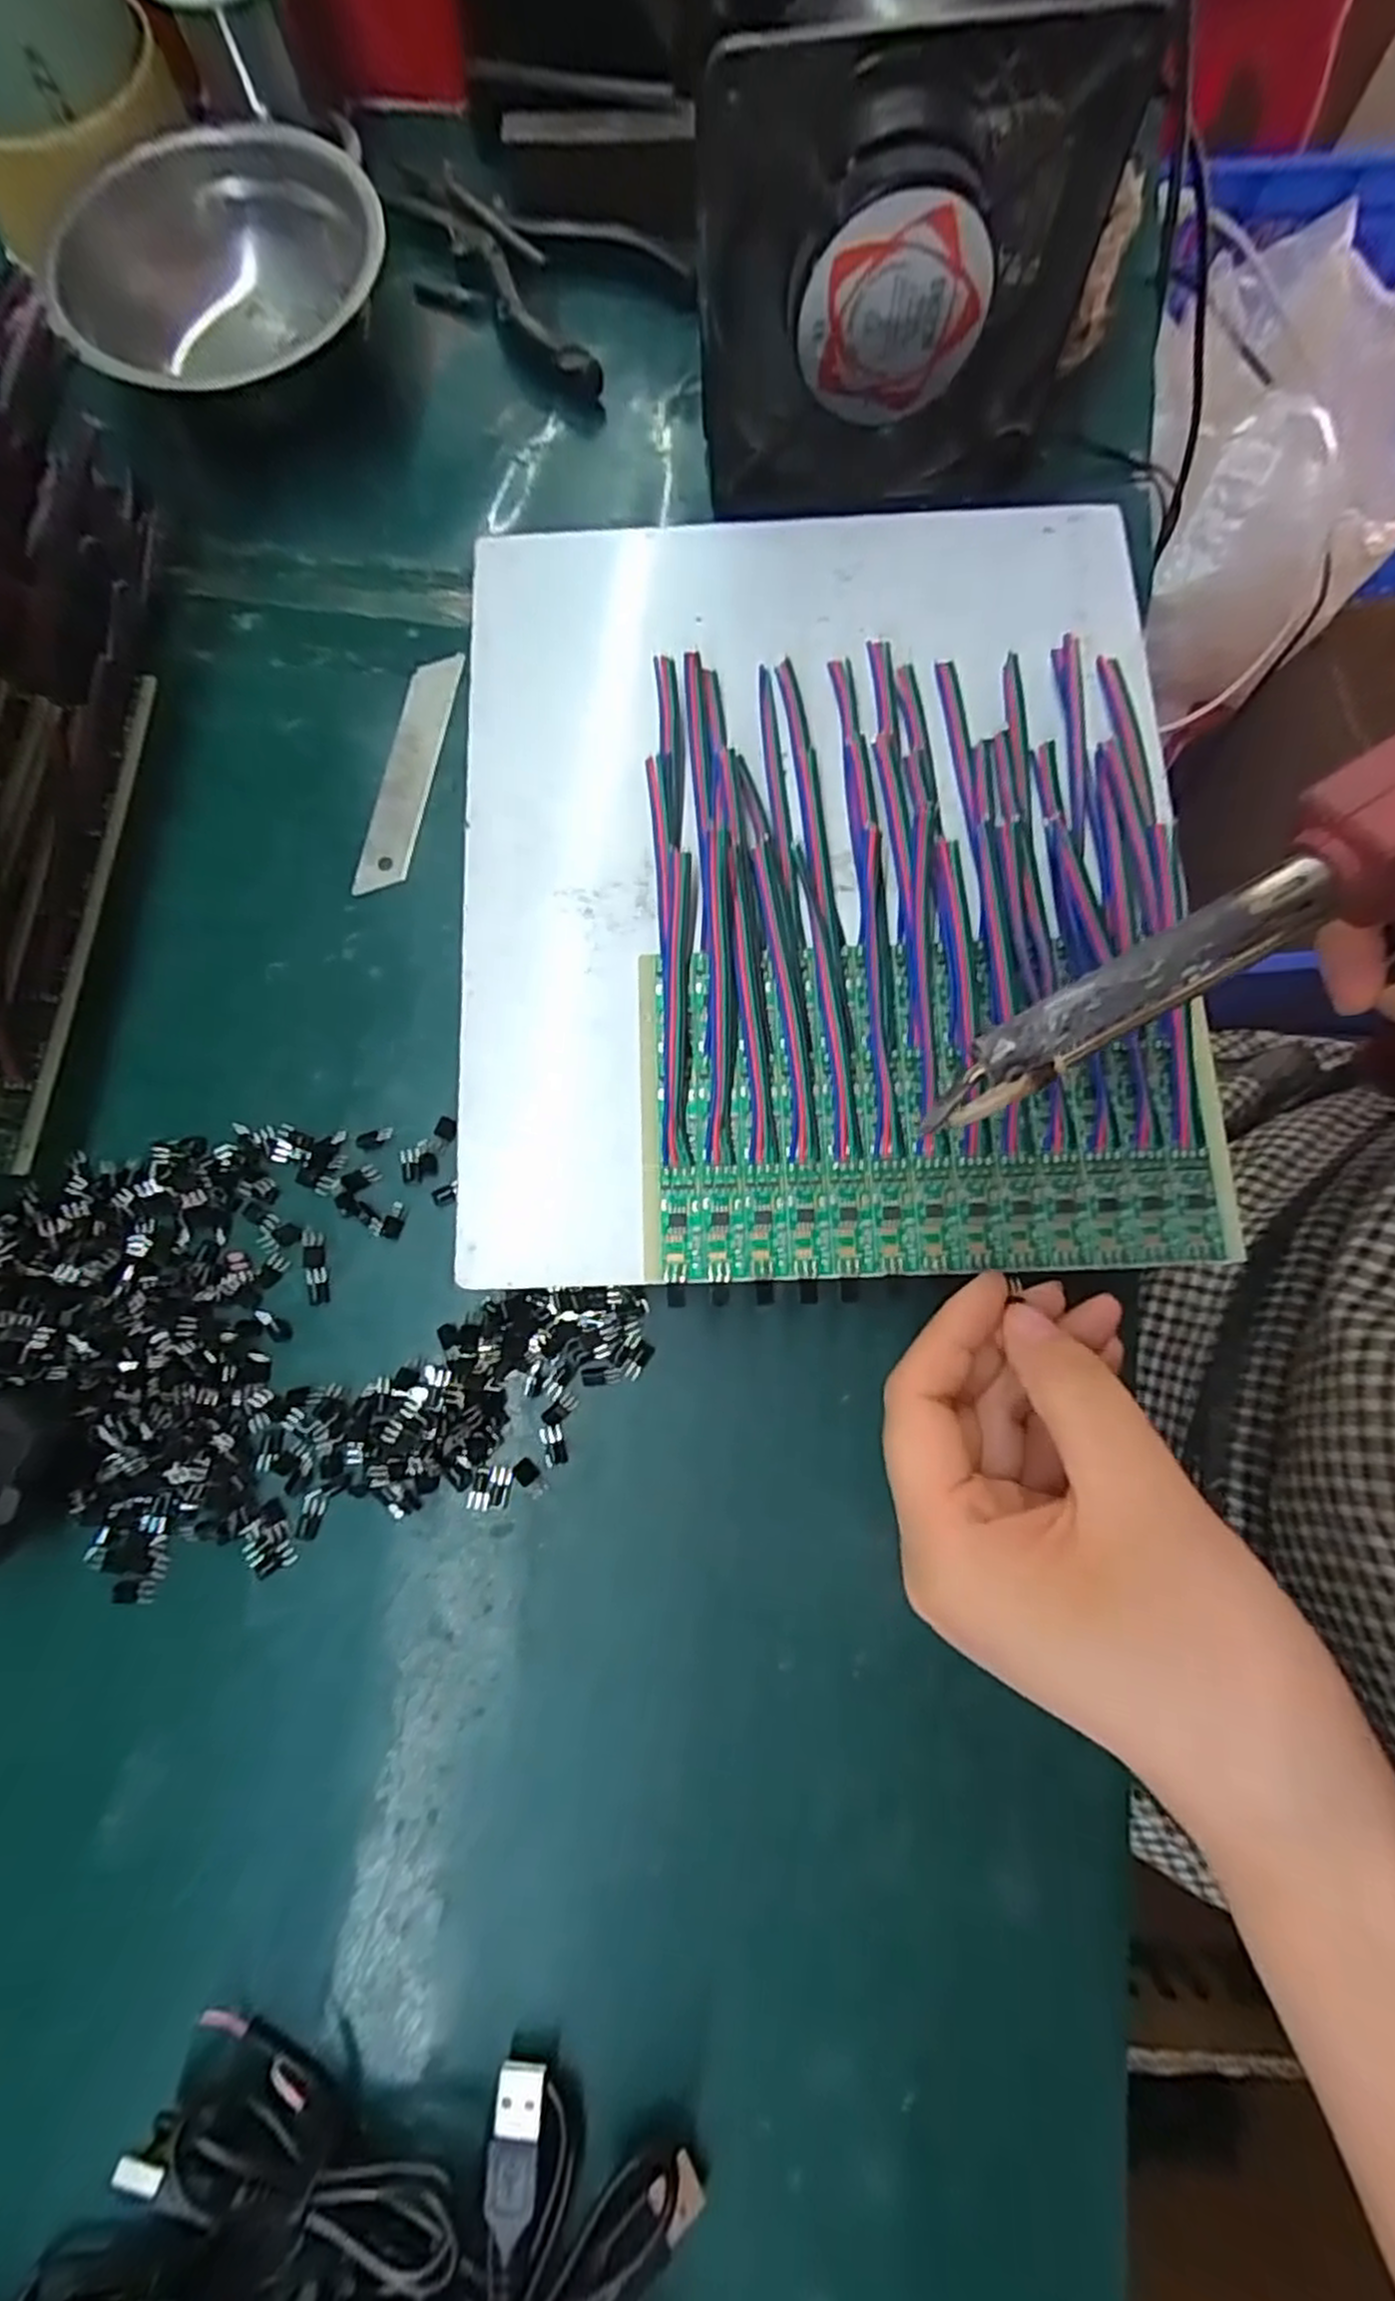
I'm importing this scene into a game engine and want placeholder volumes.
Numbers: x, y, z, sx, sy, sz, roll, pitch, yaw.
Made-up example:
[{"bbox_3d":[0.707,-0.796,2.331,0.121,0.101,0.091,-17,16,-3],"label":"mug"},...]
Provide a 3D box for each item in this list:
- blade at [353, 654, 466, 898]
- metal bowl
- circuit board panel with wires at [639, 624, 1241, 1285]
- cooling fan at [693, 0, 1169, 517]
[{"bbox_3d":[-0.107,-0.141,0.295,0.017,0.004,0.097,12,82,-5],"label":"blade"},{"bbox_3d":[-0.189,-0.346,0.317,0.124,0.044,0.124,0,78,-1],"label":"metal bowl"},{"bbox_3d":[0.065,-0.061,0.236,0.160,0.018,0.191,-1,78,-2],"label":"circuit board panel with wires"},{"bbox_3d":[0.063,-0.288,0.261,0.127,0.120,0.044,-4,78,-2],"label":"cooling fan"}]

